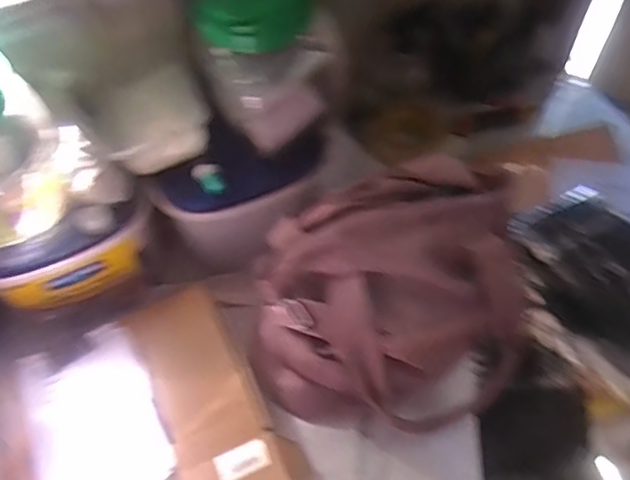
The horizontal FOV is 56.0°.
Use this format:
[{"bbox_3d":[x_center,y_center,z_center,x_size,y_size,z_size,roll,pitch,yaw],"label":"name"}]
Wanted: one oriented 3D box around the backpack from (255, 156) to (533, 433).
[{"bbox_3d":[0.071,0.069,0.663,0.280,0.240,0.222,-4,56,-1],"label":"backpack"}]

